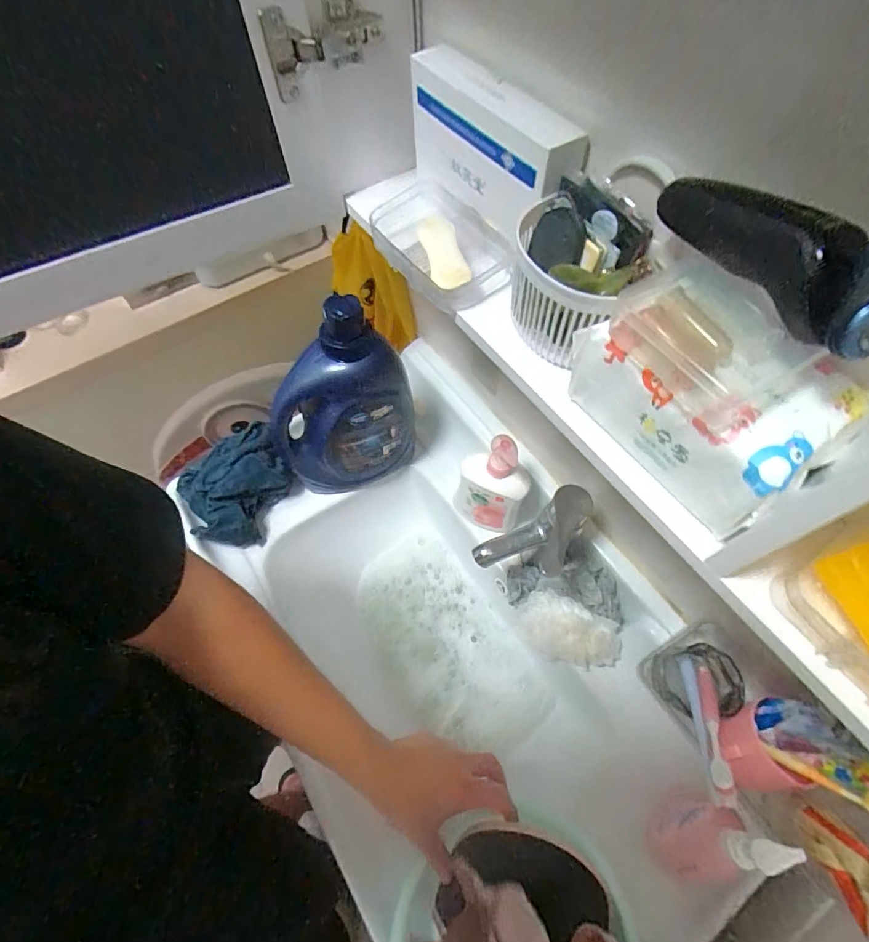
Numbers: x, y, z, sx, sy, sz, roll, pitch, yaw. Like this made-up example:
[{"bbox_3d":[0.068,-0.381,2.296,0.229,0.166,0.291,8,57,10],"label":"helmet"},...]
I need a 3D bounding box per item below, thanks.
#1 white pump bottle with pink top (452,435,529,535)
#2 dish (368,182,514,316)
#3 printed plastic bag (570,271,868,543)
[{"bbox_3d":[0.076,0.020,0.627,0.092,0.168,0.051,26,65,15],"label":"white pump bottle with pink top"},{"bbox_3d":[-0.003,-0.214,0.443,0.086,0.038,0.149,-40,67,-18],"label":"dish"},{"bbox_3d":[0.174,-0.053,0.306,0.087,0.099,0.155,-36,66,-17],"label":"printed plastic bag"}]

